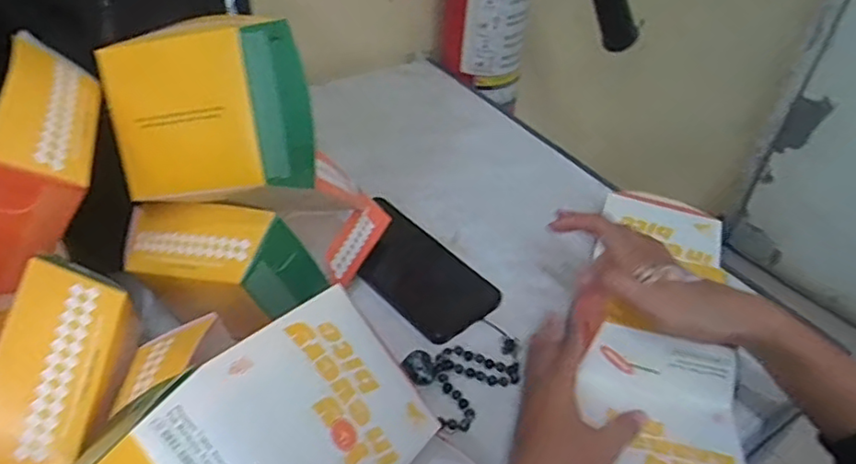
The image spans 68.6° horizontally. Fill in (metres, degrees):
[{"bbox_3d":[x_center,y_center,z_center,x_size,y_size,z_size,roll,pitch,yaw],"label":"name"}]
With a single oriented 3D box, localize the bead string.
[{"bbox_3d":[0.035,0.101,0.463,0.090,0.011,0.066,-21,48,-29],"label":"bead string"}]

